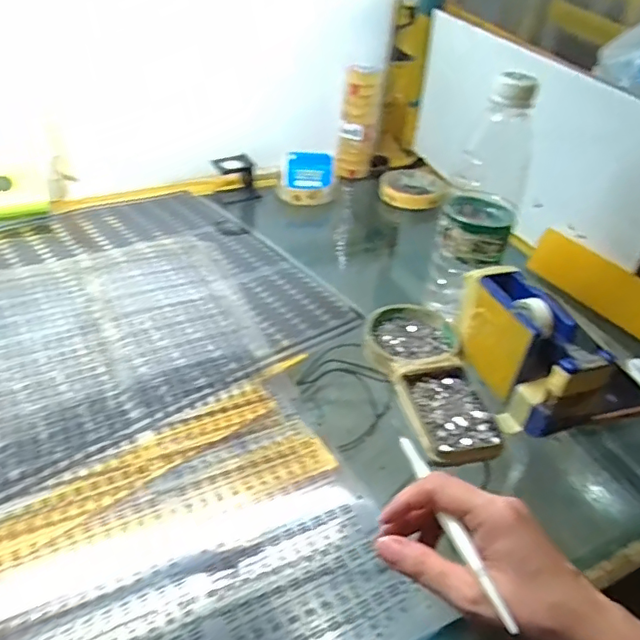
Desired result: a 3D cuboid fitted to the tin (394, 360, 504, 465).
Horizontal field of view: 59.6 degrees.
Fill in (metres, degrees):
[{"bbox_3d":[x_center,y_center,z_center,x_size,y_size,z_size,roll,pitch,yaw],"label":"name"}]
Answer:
[{"bbox_3d":[0.102,0.071,0.441,0.063,0.013,0.089,-7,38,-13],"label":"tin"}]

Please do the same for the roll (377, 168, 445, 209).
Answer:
[{"bbox_3d":[0.129,-0.180,0.767,0.090,0.024,0.089,2,37,-1],"label":"roll"}]

